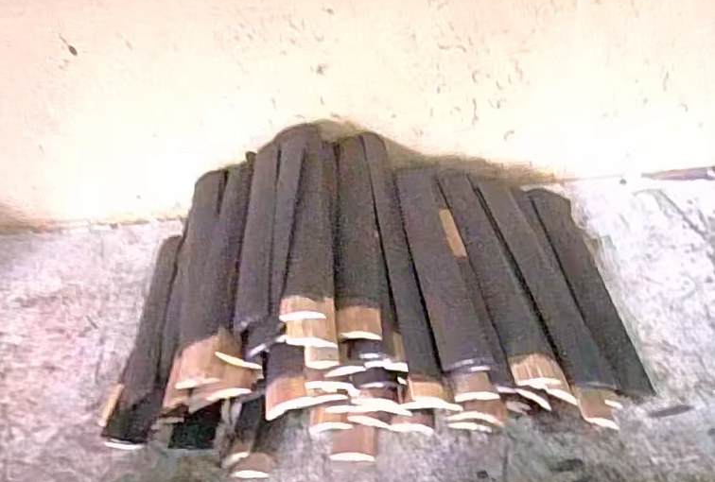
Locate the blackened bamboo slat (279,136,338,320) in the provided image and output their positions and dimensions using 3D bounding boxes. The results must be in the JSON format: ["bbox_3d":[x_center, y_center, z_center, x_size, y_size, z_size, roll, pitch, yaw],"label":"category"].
[{"bbox_3d":[-0.045,-0.030,0.632,0.047,0.019,0.306,25,36,-21],"label":"blackened bamboo slat"}]

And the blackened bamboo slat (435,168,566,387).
[{"bbox_3d":[0.147,0.020,0.653,0.051,0.011,0.343,3,41,-13],"label":"blackened bamboo slat"}]

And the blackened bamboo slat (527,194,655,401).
[{"bbox_3d":[0.272,0.040,0.700,0.057,0.008,0.333,7,40,-8],"label":"blackened bamboo slat"}]

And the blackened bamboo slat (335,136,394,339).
[{"bbox_3d":[0.001,-0.024,0.659,0.054,0.008,0.345,11,39,-12],"label":"blackened bamboo slat"}]

